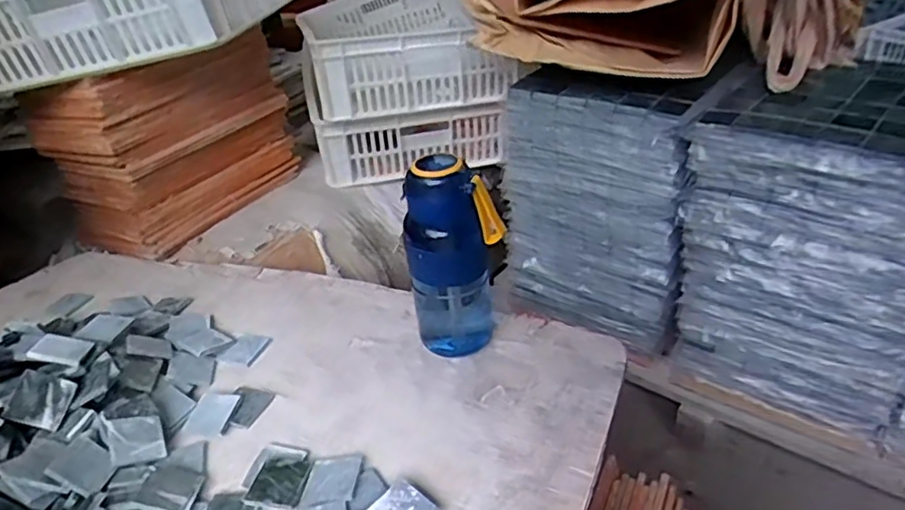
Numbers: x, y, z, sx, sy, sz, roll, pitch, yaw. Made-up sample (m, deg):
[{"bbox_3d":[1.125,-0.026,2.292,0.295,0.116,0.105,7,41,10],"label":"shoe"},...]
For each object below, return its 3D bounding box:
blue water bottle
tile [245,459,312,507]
[{"bbox_3d":[-0.001,0.005,0.660,0.099,0.232,0.074,-11,34,-6],"label":"blue water bottle"},{"bbox_3d":[-0.159,0.209,0.570,0.053,0.010,0.052,3,35,15],"label":"tile"}]

